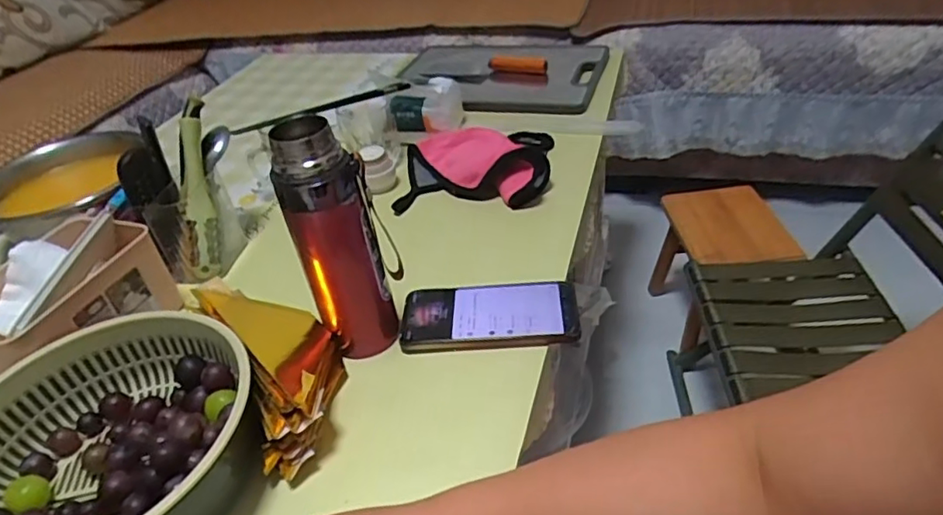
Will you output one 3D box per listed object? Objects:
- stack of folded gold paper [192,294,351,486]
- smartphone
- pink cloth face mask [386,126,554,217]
[{"bbox_3d":[-0.159,0.085,0.501,0.093,0.063,0.180,-23,39,-20],"label":"stack of folded gold paper"},{"bbox_3d":[0.016,0.052,0.553,0.160,0.017,0.073,-4,37,6],"label":"smartphone"},{"bbox_3d":[0.003,-0.126,0.763,0.193,0.047,0.166,0,37,10],"label":"pink cloth face mask"}]

